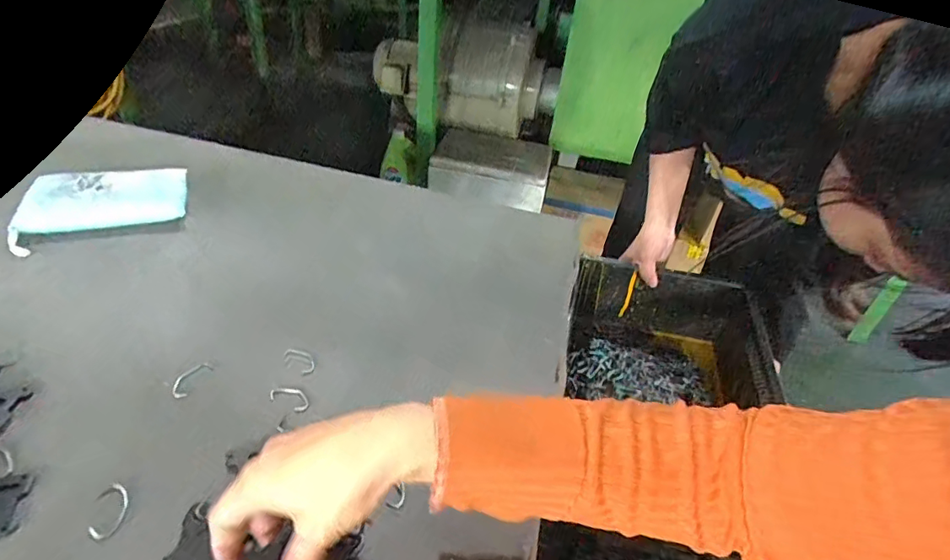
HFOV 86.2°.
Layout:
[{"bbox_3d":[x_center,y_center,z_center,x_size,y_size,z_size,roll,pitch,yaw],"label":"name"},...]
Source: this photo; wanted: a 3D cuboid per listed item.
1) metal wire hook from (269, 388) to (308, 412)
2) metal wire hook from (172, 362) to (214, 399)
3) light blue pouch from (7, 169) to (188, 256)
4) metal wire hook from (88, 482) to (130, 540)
[{"bbox_3d":[-0.152,0.096,0.419,0.036,0.004,0.018,19,38,17],"label":"metal wire hook"},{"bbox_3d":[-0.237,0.081,0.422,0.019,0.004,0.037,15,37,13],"label":"metal wire hook"},{"bbox_3d":[-0.433,-0.091,0.598,0.165,0.029,0.120,-8,39,-19],"label":"light blue pouch"},{"bbox_3d":[-0.238,0.149,0.330,0.020,0.004,0.039,-9,39,-19],"label":"metal wire hook"}]

